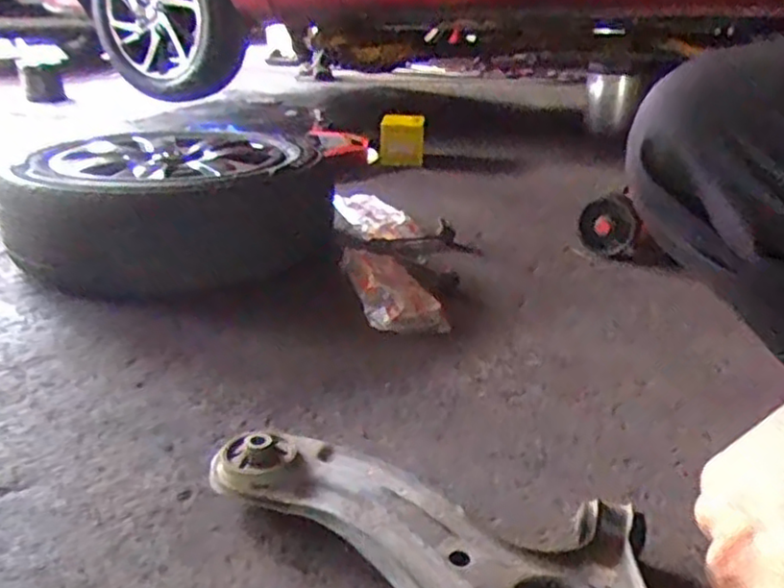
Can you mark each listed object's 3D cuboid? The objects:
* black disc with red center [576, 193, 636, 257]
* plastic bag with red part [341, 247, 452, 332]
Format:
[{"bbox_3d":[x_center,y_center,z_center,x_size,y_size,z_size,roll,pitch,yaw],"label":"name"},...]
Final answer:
[{"bbox_3d":[0.392,-0.124,1.271,0.099,0.017,0.117,43,79,10],"label":"black disc with red center"},{"bbox_3d":[-0.004,-0.014,1.050,0.111,0.044,0.250,-6,24,-15],"label":"plastic bag with red part"}]

